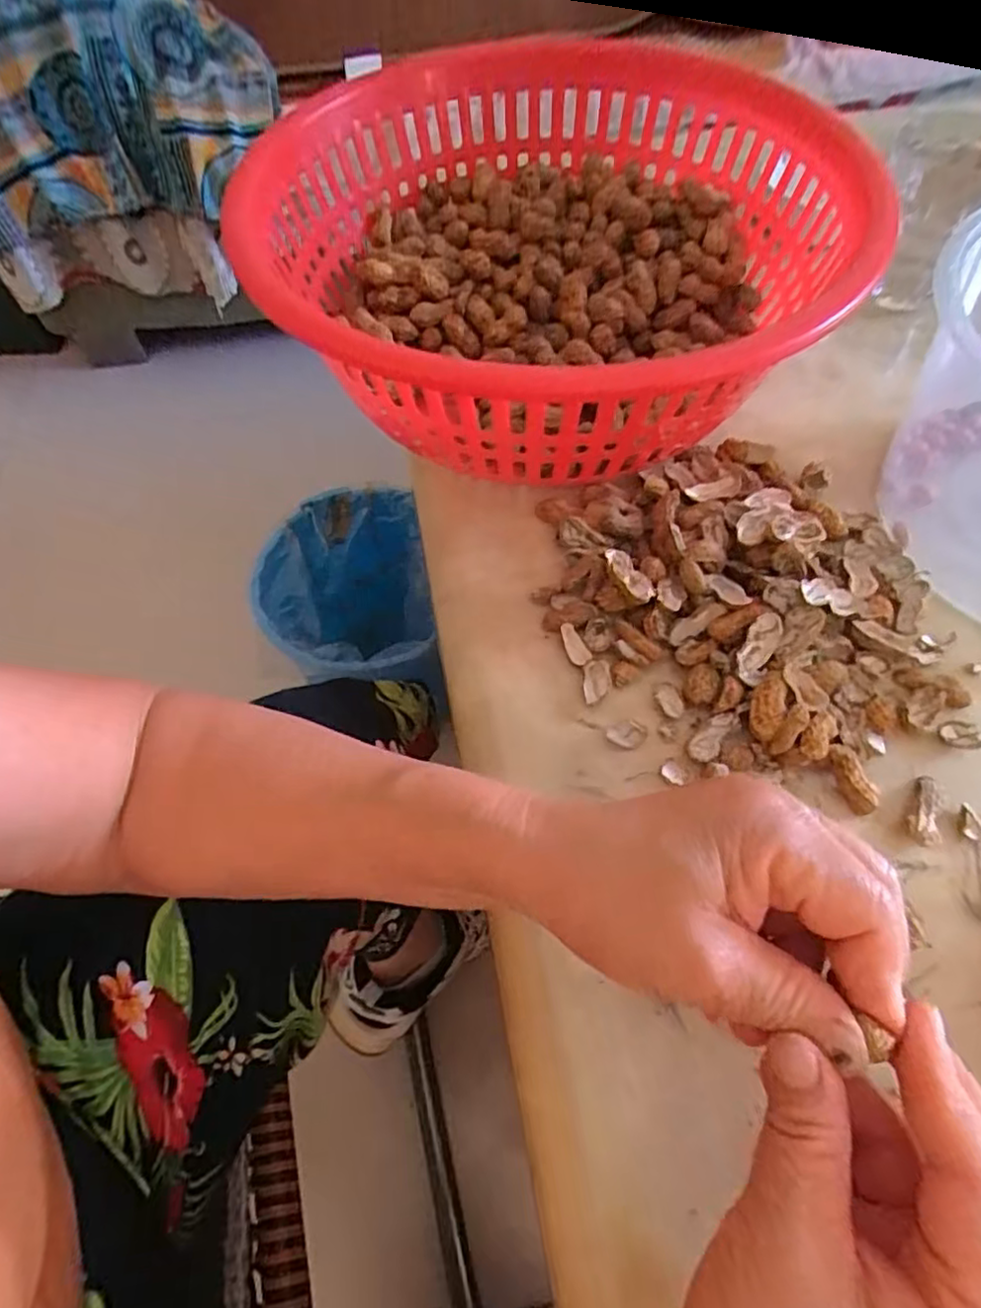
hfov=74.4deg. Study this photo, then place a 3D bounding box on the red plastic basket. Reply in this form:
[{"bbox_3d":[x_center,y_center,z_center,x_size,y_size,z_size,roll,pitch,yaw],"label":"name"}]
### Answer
[{"bbox_3d":[0.035,-0.243,0.389,0.316,0.098,0.356,-26,62,-13],"label":"red plastic basket"}]

